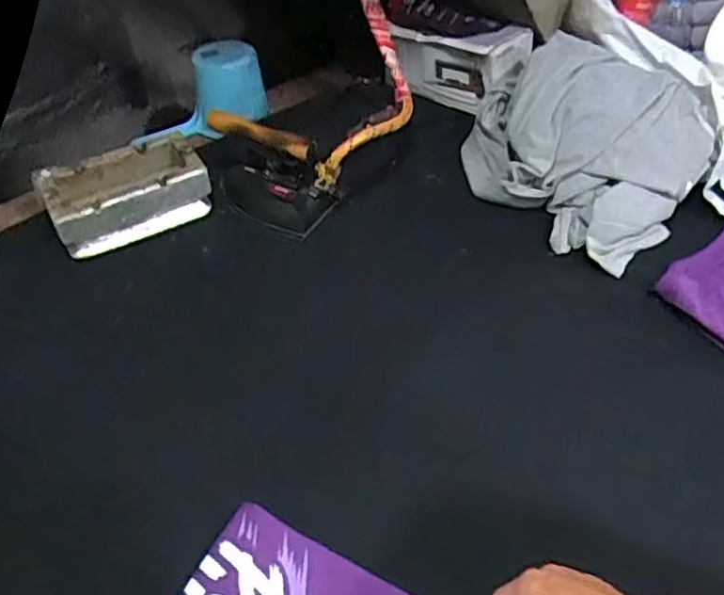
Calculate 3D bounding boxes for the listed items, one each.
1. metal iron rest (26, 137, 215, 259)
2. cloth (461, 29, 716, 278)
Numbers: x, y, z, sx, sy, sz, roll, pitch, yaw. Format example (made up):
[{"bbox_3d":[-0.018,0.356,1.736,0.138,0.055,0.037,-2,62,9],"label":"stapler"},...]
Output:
[{"bbox_3d":[-0.344,-0.154,0.997,0.224,0.079,0.124,-21,48,-17],"label":"metal iron rest"},{"bbox_3d":[0.311,-0.232,0.974,0.326,0.162,0.294,28,53,27],"label":"cloth"}]

